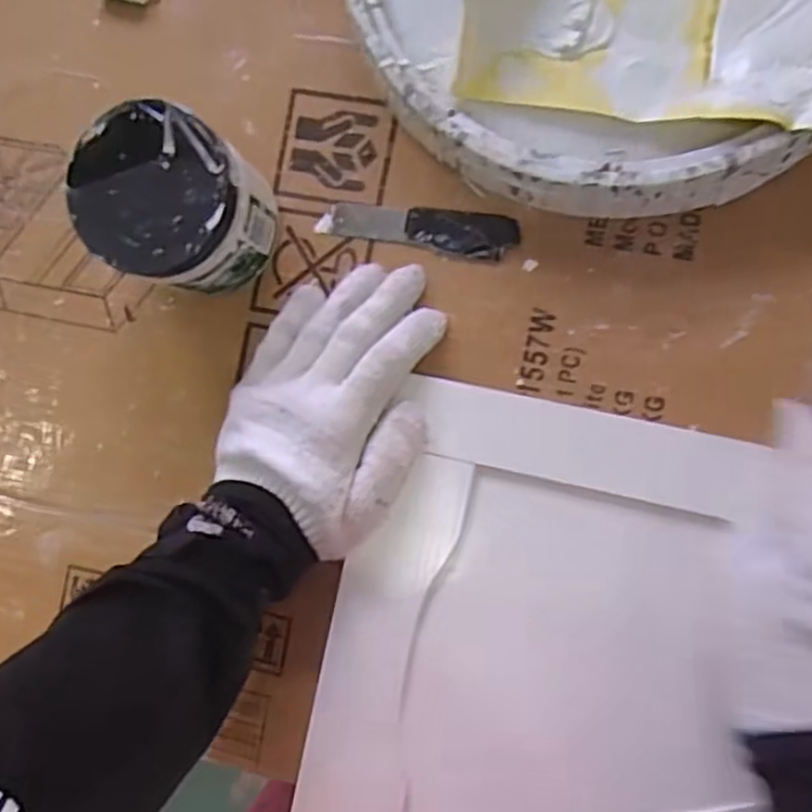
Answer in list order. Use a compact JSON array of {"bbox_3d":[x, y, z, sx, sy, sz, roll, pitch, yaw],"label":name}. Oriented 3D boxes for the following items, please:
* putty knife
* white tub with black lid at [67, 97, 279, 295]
[{"bbox_3d":[0.006,-0.098,0.388,0.108,0.004,0.024,10,93,7],"label":"putty knife"},{"bbox_3d":[-0.115,-0.102,0.367,0.081,0.076,0.077,0,91,8],"label":"white tub with black lid"}]

